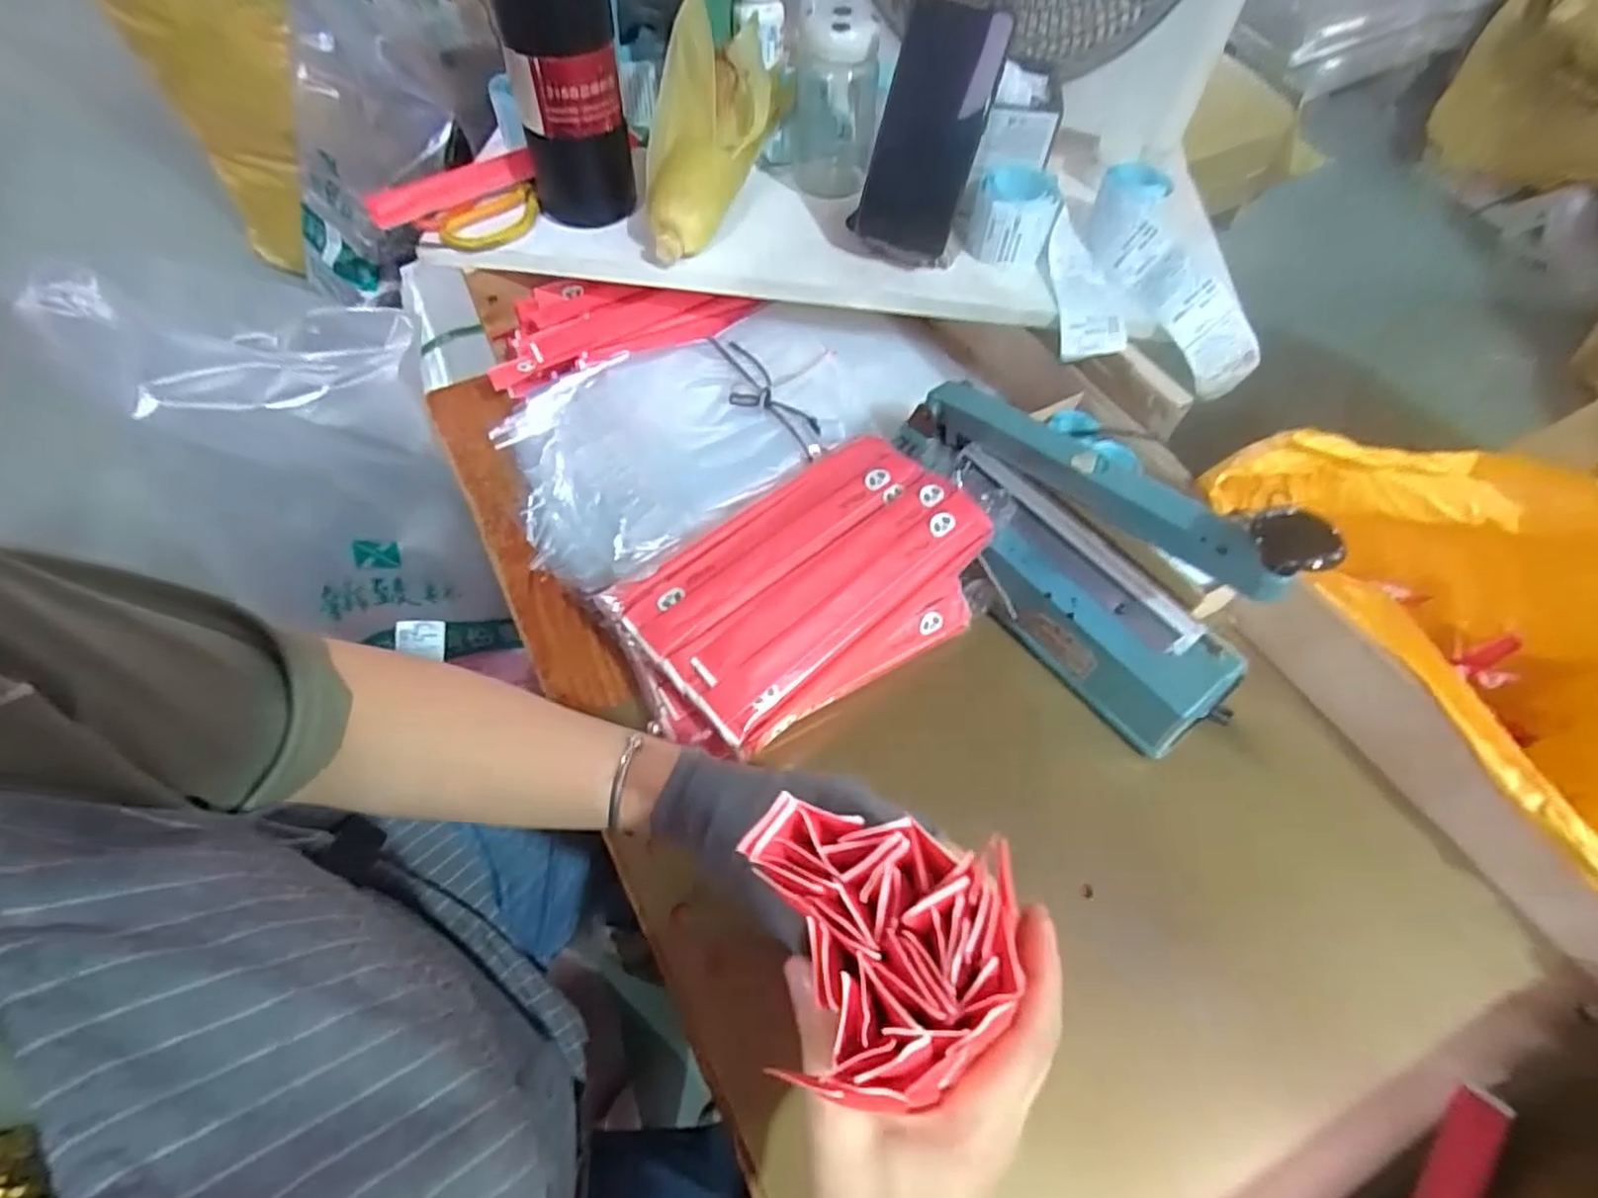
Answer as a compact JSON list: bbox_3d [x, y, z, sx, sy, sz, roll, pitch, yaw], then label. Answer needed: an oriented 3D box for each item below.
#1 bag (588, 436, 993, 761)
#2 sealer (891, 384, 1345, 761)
[{"bbox_3d":[0.002,-0.008,0.509,0.248,0.070,0.155,-30,65,-20],"label":"bag"},{"bbox_3d":[0.193,-0.053,0.498,0.090,0.169,0.297,-33,66,-21],"label":"sealer"}]

